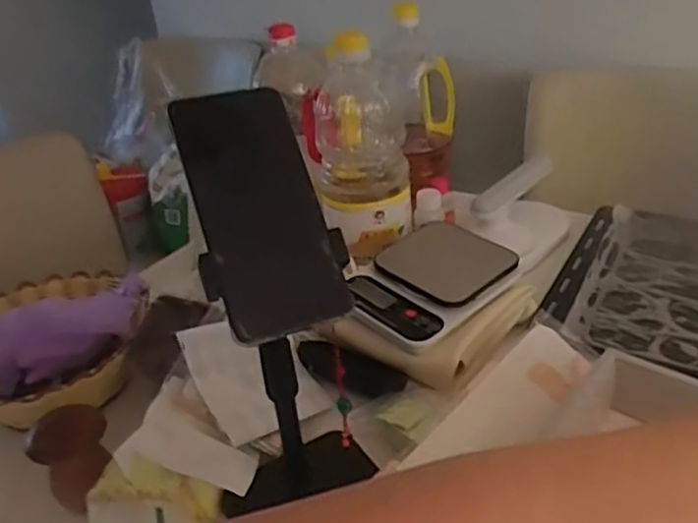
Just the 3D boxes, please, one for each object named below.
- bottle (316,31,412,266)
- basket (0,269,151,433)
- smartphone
[{"bbox_3d":[0.009,-0.134,0.787,0.101,0.221,0.093,16,37,33],"label":"bottle"},{"bbox_3d":[-0.303,0.076,0.700,0.187,0.079,0.191,-5,30,3],"label":"basket"},{"bbox_3d":[-0.055,-0.032,0.417,0.076,0.158,0.013,-15,-11,-20],"label":"smartphone"}]

